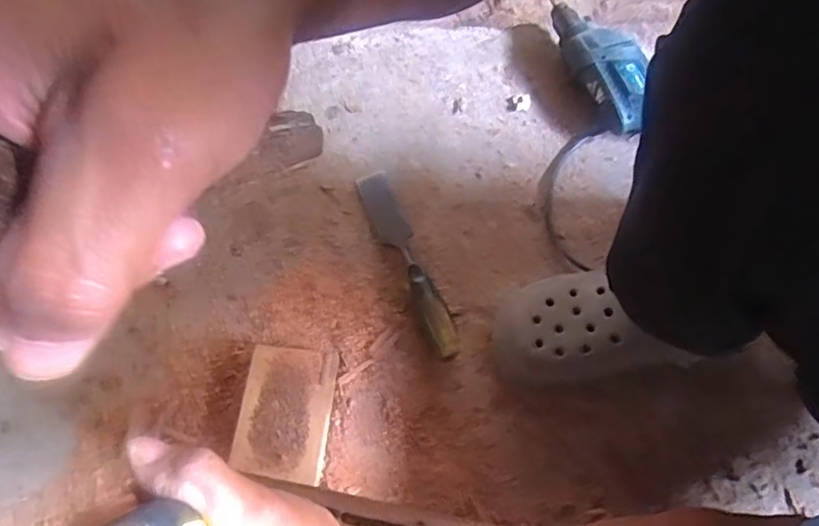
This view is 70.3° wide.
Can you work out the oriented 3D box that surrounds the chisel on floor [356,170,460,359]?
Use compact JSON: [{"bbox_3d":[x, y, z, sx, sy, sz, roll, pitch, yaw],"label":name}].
[{"bbox_3d":[-0.003,-0.008,0.621,0.038,0.037,0.235,-19,67,-10],"label":"chisel on floor"}]

